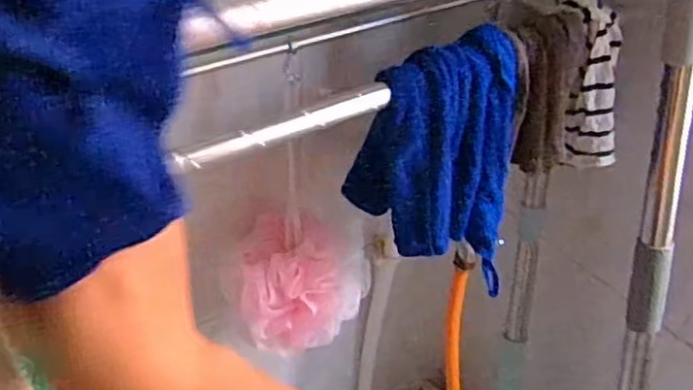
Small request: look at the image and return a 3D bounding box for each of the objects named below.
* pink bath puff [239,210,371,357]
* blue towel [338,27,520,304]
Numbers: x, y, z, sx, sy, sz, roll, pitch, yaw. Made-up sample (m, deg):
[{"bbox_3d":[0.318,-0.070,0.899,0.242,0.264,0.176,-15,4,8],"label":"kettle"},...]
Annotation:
[{"bbox_3d":[-0.046,0.078,0.606,0.116,0.104,0.094,-19,44,-27],"label":"pink bath puff"},{"bbox_3d":[0.071,-0.028,0.511,0.122,0.173,0.076,-6,40,-13],"label":"blue towel"}]

